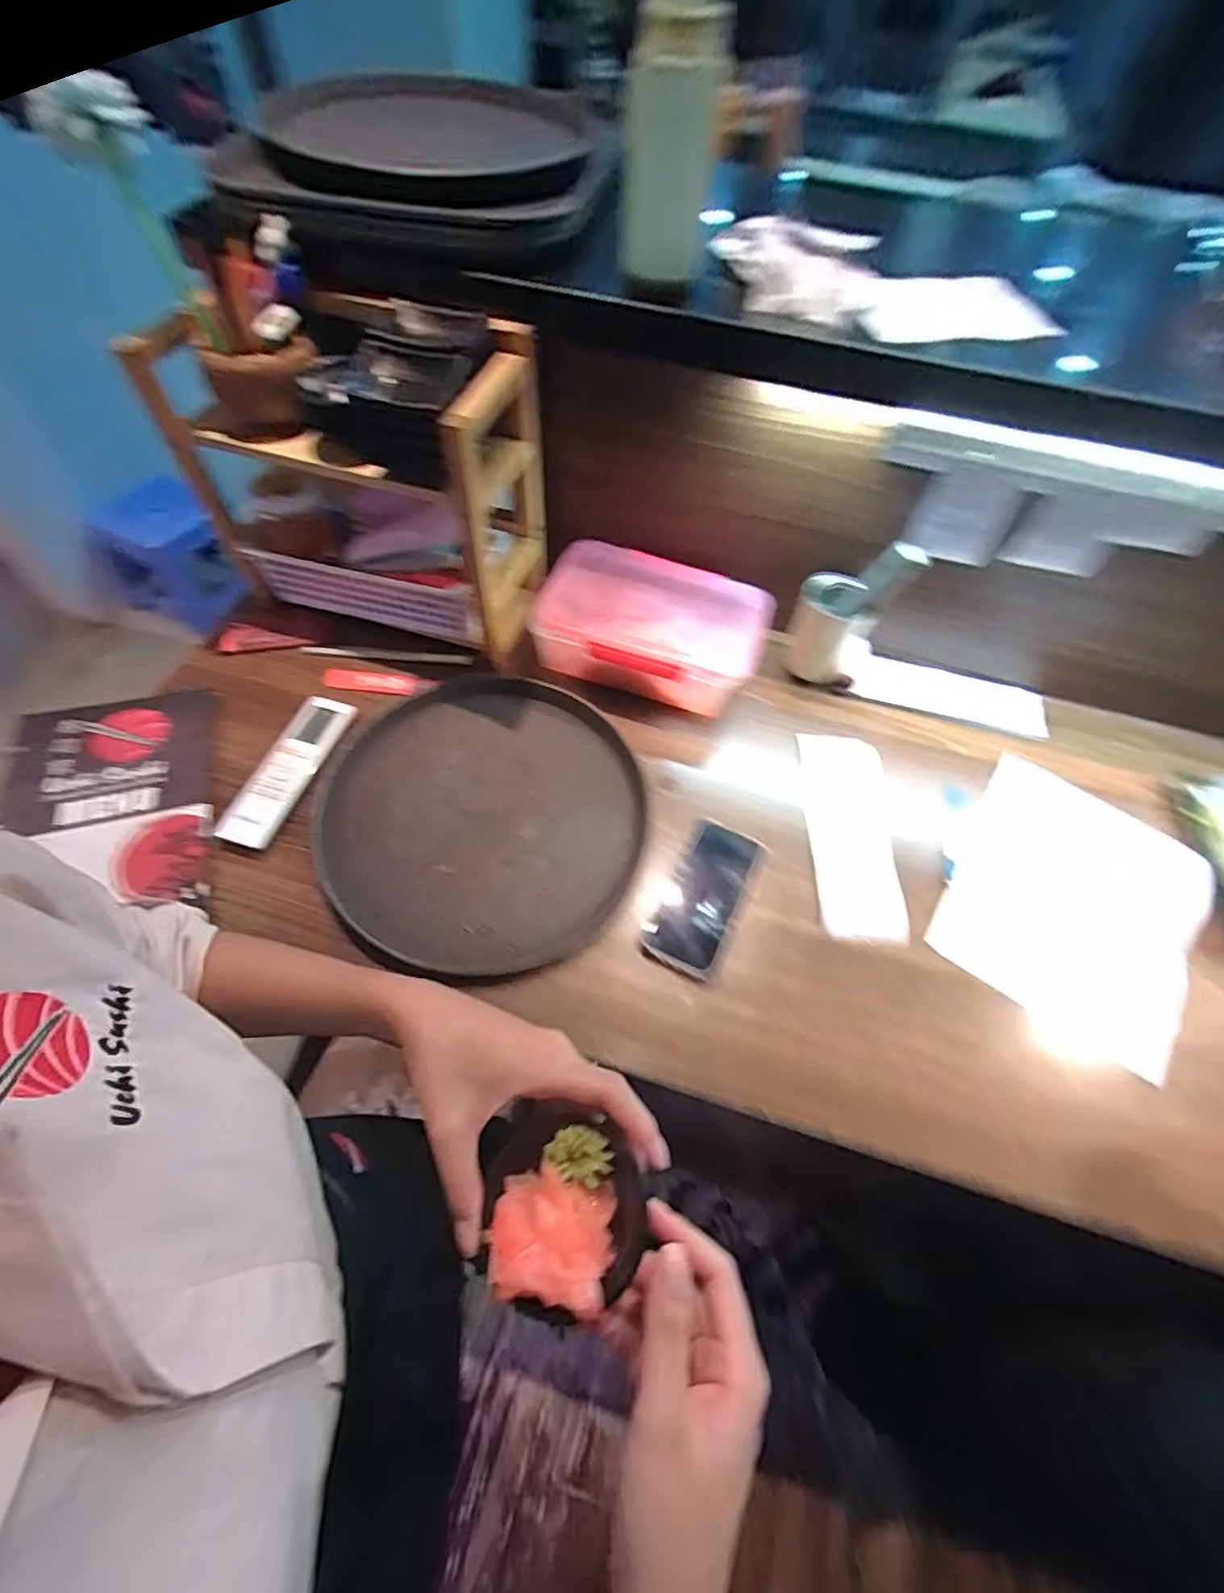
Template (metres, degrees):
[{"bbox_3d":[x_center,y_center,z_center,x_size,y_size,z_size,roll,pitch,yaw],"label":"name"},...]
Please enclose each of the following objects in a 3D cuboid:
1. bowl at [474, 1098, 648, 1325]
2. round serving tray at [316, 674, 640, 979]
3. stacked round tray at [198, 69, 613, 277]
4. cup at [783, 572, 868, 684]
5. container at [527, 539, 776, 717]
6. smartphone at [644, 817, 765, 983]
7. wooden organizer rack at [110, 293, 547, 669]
[{"bbox_3d":[-0.025,0.204,0.295,0.080,0.024,0.085,2,62,-3],"label":"bowl"},{"bbox_3d":[-0.135,0.017,0.644,0.329,0.016,0.343,2,62,-3],"label":"round serving tray"},{"bbox_3d":[-0.202,-0.669,0.606,0.395,0.075,0.374,2,62,-3],"label":"stacked round tray"},{"bbox_3d":[0.266,-0.212,0.744,0.070,0.118,0.073,10,62,1],"label":"cup"},{"bbox_3d":[0.049,-0.213,0.747,0.270,0.076,0.180,17,62,5],"label":"container"},{"bbox_3d":[0.095,0.101,0.605,0.083,0.009,0.168,26,63,10],"label":"smartphone"},{"bbox_3d":[-0.276,-0.364,0.674,0.365,0.299,0.190,14,62,4],"label":"wooden organizer rack"}]

